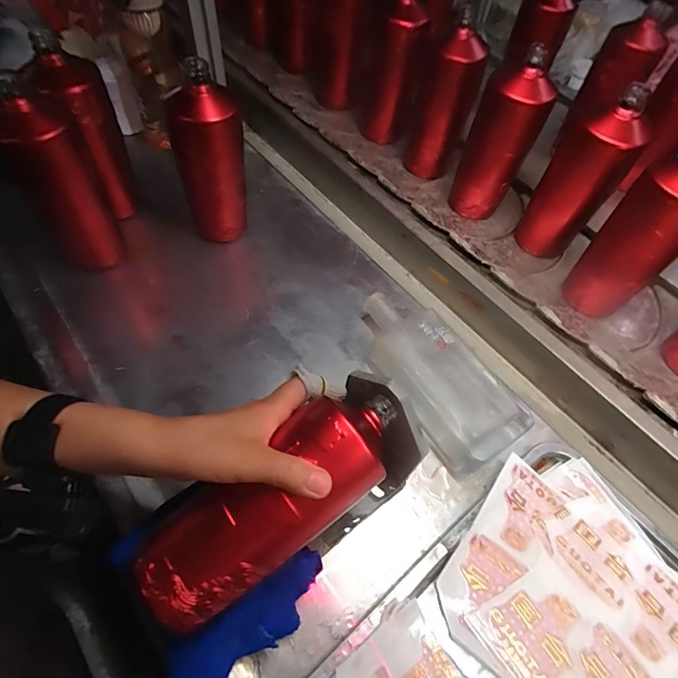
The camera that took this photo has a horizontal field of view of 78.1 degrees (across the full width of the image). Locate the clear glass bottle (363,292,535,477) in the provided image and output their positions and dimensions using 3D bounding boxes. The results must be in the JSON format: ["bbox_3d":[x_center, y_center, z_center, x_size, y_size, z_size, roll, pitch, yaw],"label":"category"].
[{"bbox_3d":[0.102,0.035,0.478,0.099,0.043,0.230,-28,64,-21],"label":"clear glass bottle"}]

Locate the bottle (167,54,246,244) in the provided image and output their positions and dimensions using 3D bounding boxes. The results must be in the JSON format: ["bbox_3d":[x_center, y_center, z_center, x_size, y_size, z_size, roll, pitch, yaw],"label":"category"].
[{"bbox_3d":[-0.158,-0.215,0.526,0.083,0.208,0.091,-11,59,-12],"label":"bottle"}]

